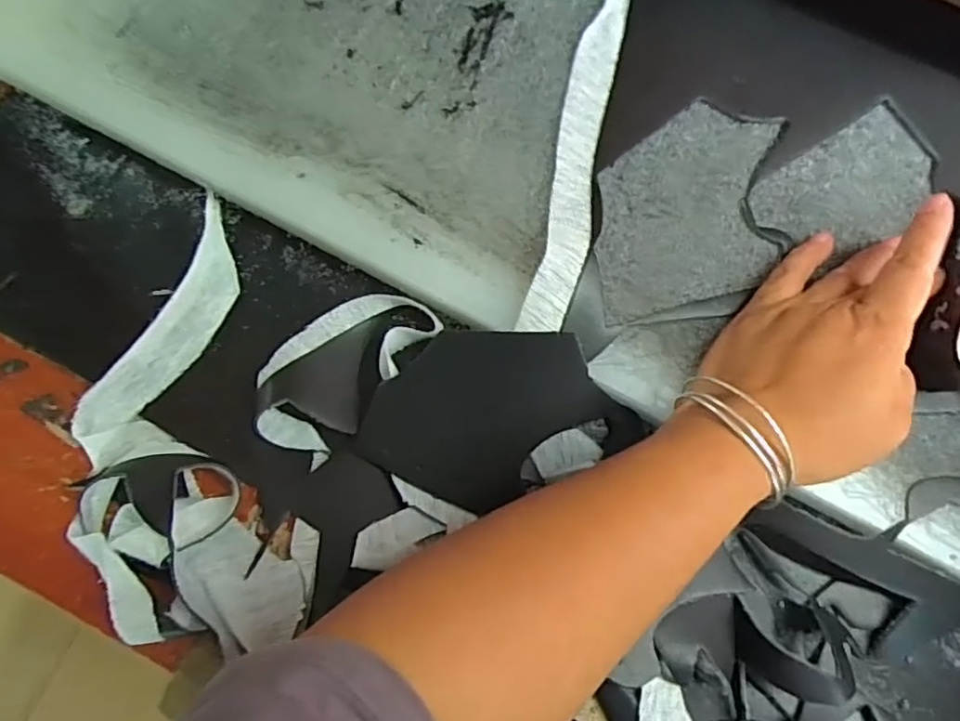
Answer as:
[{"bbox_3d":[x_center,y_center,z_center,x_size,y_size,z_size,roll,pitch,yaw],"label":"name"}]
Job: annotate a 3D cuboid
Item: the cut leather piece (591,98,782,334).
[{"bbox_3d":[0.115,-0.082,0.345,0.097,0.005,0.119,-1,82,2],"label":"cut leather piece"}]

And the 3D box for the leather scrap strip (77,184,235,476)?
[{"bbox_3d":[-0.169,-0.017,0.354,0.055,0.028,0.160,16,67,4],"label":"leather scrap strip"}]

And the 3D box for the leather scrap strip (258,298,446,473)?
[{"bbox_3d":[-0.080,0.002,0.356,0.059,0.026,0.110,40,85,7],"label":"leather scrap strip"}]

